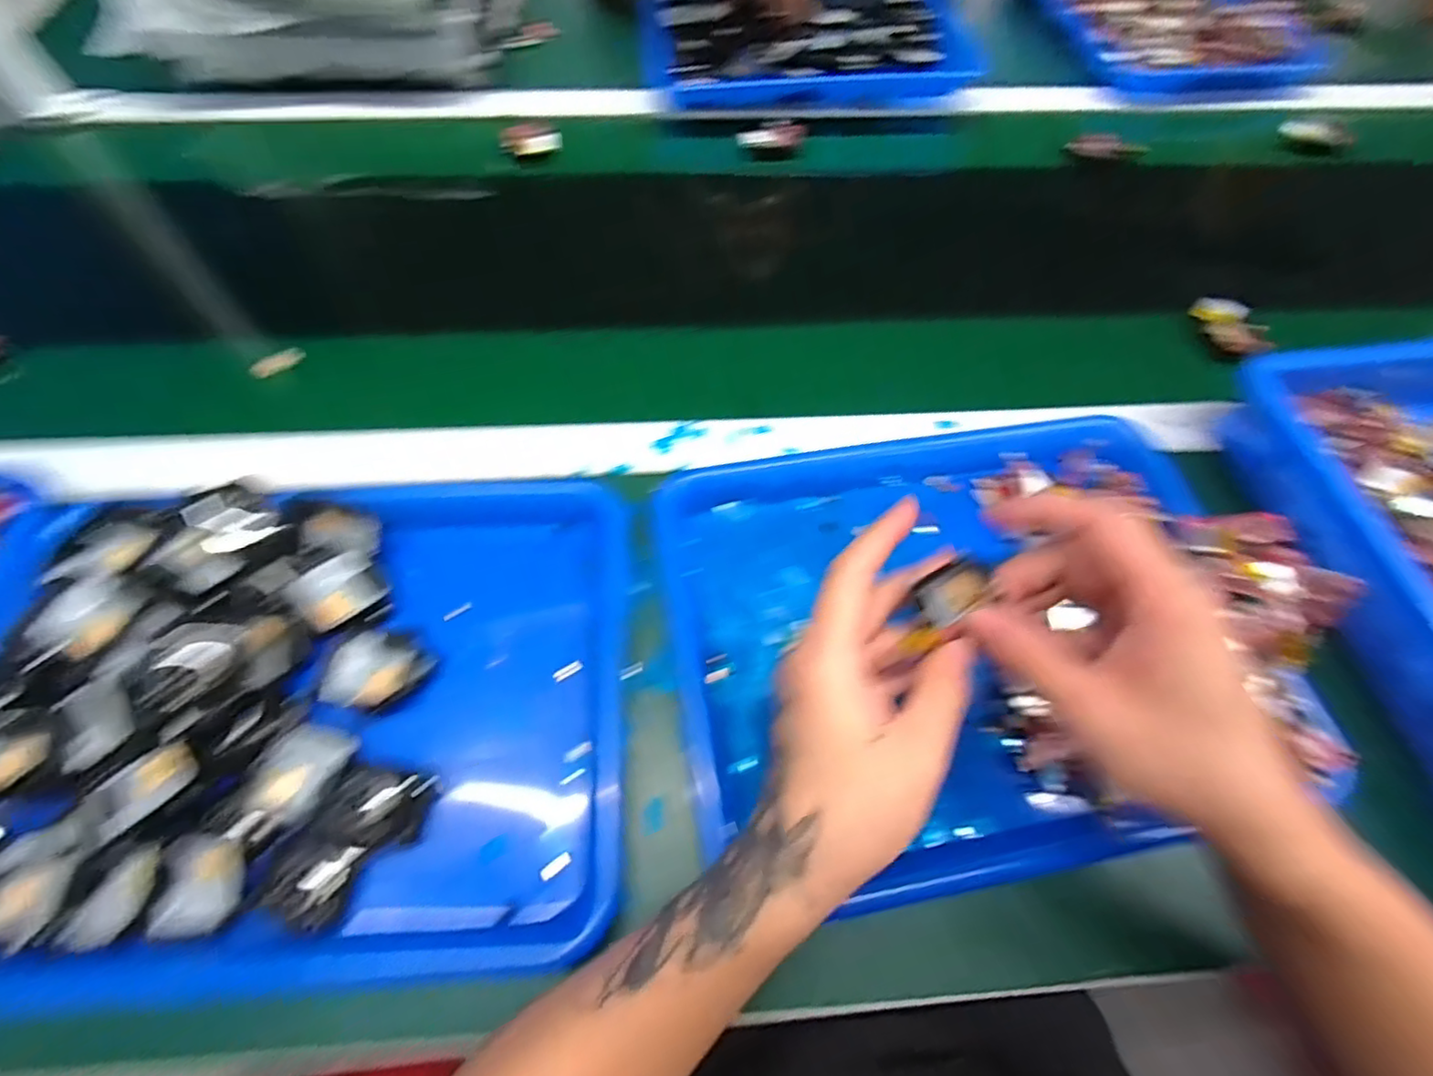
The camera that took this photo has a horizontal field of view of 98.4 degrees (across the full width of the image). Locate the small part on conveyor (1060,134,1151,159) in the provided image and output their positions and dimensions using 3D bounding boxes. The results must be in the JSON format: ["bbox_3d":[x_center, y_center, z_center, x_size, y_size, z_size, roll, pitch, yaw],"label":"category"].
[{"bbox_3d":[0.377,-0.380,0.600,0.014,0.020,0.076,-41,50,-21],"label":"small part on conveyor"}]

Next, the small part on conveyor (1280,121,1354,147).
[{"bbox_3d":[0.600,-0.405,0.618,0.017,0.017,0.064,-25,50,-15],"label":"small part on conveyor"}]

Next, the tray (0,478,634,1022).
[{"bbox_3d":[-0.209,0.086,0.320,0.323,0.047,0.244,-3,63,-4],"label":"tray"}]

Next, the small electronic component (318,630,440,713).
[{"bbox_3d":[-0.181,0.070,0.331,0.052,0.009,0.042,11,63,3],"label":"small electronic component"}]

